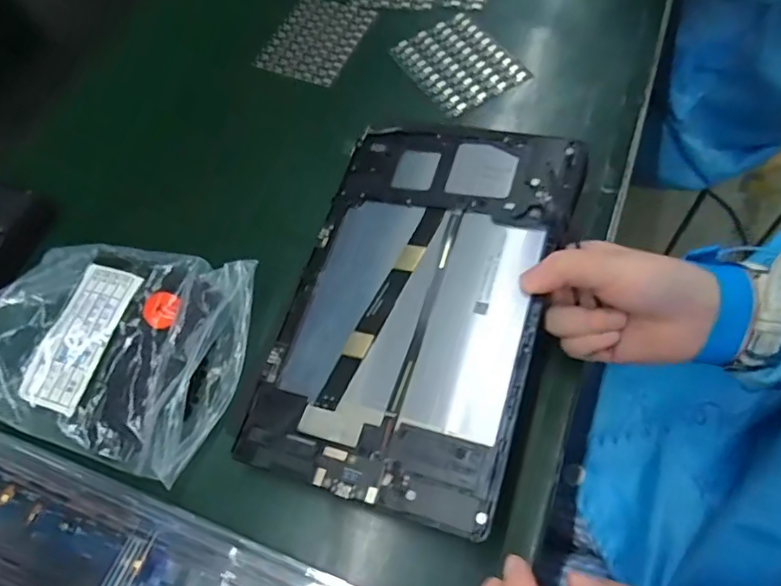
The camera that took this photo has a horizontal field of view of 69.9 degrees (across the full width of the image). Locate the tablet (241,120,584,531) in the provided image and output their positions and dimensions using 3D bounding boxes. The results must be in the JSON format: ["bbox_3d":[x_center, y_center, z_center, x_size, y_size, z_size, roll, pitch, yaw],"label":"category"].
[{"bbox_3d":[0.014,0.000,0.331,0.148,0.007,0.237,11,68,22],"label":"tablet"}]

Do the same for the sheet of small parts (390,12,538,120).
[{"bbox_3d":[0.058,-0.199,0.484,0.079,0.007,0.099,-31,66,-11],"label":"sheet of small parts"}]

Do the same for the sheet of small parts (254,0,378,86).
[{"bbox_3d":[-0.067,-0.234,0.507,0.077,0.006,0.100,24,68,15],"label":"sheet of small parts"}]

